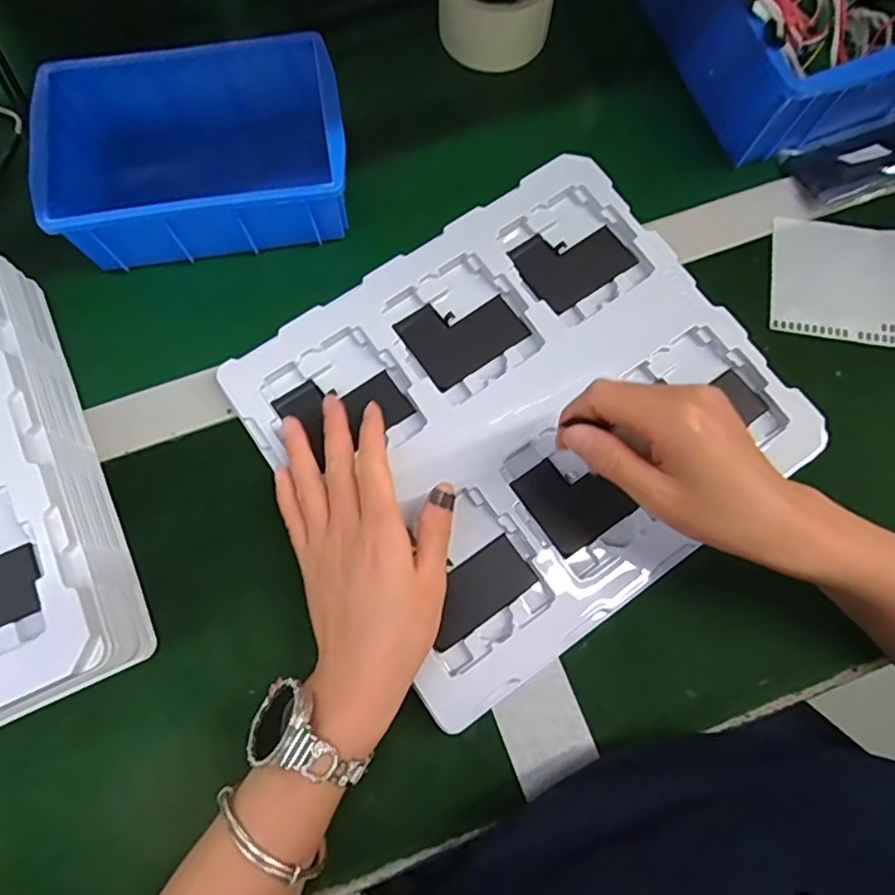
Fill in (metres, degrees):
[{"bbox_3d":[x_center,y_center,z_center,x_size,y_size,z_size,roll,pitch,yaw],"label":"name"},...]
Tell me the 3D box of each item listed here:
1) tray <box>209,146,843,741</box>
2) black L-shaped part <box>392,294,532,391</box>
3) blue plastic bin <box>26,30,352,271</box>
[{"bbox_3d":[0.052,-0.030,0.397,0.311,0.024,0.279,-36,79,-7],"label":"tray"},{"bbox_3d":[0.010,-0.083,0.412,0.077,0.006,0.060,-34,79,-6],"label":"black L-shaped part"},{"bbox_3d":[-0.176,-0.217,0.414,0.199,0.054,0.146,-9,77,-1],"label":"blue plastic bin"}]

